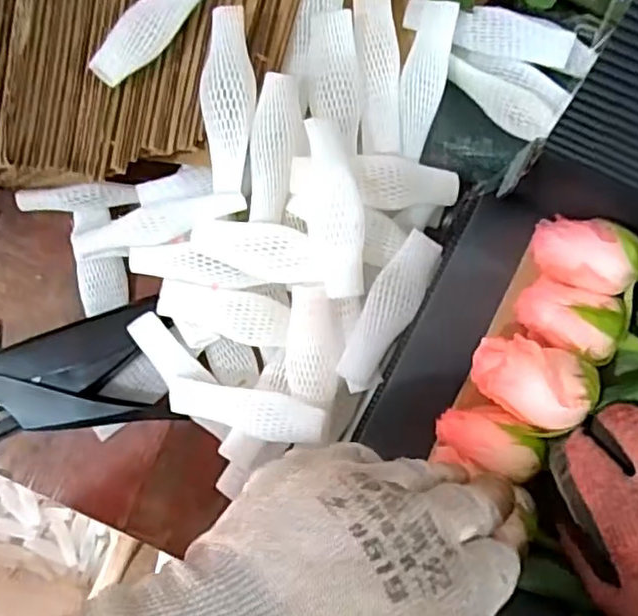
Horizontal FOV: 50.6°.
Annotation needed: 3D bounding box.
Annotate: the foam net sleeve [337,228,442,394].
[{"bbox_3d":[0.037,0.002,0.355,0.025,0.011,0.087,27,87,0],"label":"foam net sleeve"}]

